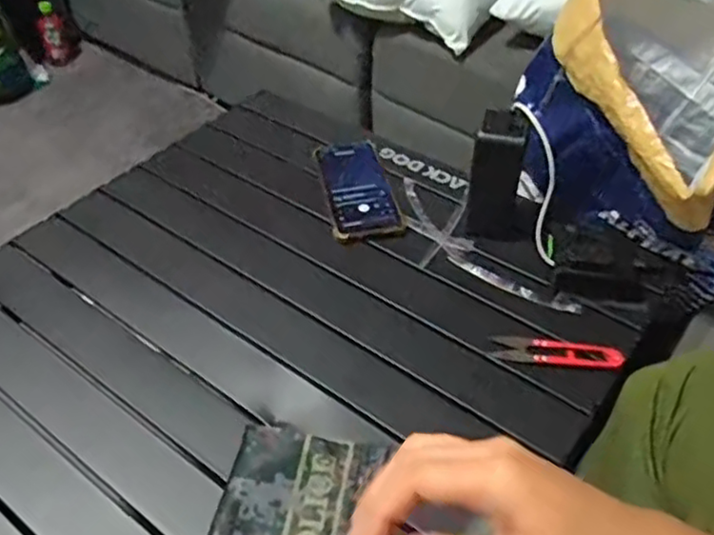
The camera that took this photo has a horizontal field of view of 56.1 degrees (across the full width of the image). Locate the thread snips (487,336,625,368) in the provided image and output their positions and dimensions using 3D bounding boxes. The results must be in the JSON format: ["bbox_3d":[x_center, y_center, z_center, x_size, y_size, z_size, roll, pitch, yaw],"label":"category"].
[{"bbox_3d":[0.184,0.077,0.618,0.116,0.009,0.028,6,45,6],"label":"thread snips"}]

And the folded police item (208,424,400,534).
[{"bbox_3d":[-0.039,0.183,0.497,0.128,0.028,0.126,9,46,9],"label":"folded police item"}]

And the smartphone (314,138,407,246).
[{"bbox_3d":[0.003,-0.094,0.783,0.083,0.017,0.173,-8,45,-8],"label":"smartphone"}]

